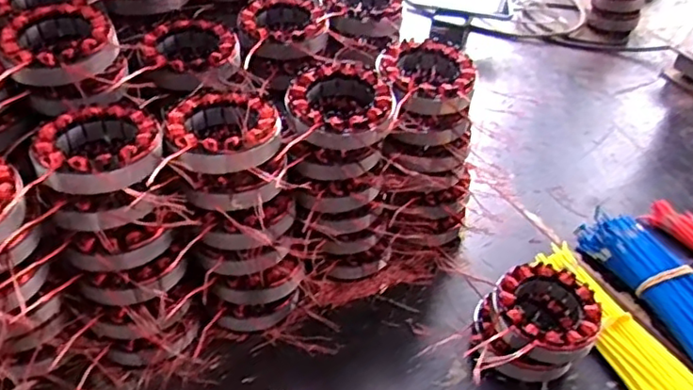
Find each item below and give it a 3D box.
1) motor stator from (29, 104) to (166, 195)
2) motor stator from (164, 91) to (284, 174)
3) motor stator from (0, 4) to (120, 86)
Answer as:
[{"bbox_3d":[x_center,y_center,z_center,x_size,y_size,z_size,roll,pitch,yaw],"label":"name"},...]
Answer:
[{"bbox_3d":[-0.176,-0.029,0.442,0.084,0.041,0.085,-2,41,-10],"label":"motor stator"},{"bbox_3d":[-0.093,-0.049,0.469,0.082,0.028,0.086,4,41,-4],"label":"motor stator"},{"bbox_3d":[-0.228,-0.119,0.486,0.085,0.031,0.086,-14,45,-23],"label":"motor stator"}]

